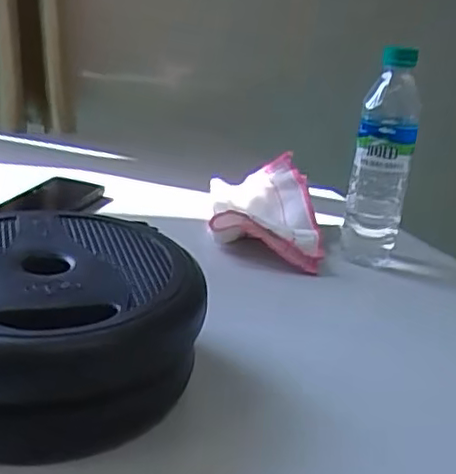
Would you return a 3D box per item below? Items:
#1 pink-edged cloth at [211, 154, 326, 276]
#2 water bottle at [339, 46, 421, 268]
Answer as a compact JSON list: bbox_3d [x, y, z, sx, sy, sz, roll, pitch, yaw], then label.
[{"bbox_3d":[0.043,-0.040,0.735,0.121,0.081,0.206,5,21,-5],"label":"pink-edged cloth"},{"bbox_3d":[0.162,-0.080,0.668,0.058,0.220,0.061,12,21,14],"label":"water bottle"}]

